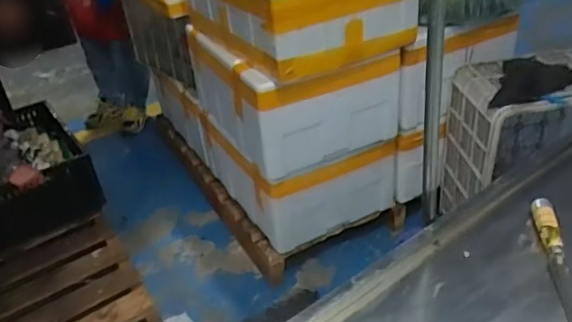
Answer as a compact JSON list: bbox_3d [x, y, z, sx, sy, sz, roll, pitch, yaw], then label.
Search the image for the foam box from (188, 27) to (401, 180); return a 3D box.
[{"bbox_3d":[0.007,-0.236,1.754,0.428,0.318,0.579,-21,36,-21],"label":"foam box"}]

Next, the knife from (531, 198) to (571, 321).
[{"bbox_3d":[0.344,0.122,0.715,0.029,0.029,0.202,2,34,12],"label":"knife"}]

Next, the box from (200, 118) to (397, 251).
[{"bbox_3d":[0.031,0.002,1.944,0.452,0.260,0.625,-21,36,-21],"label":"box"}]

